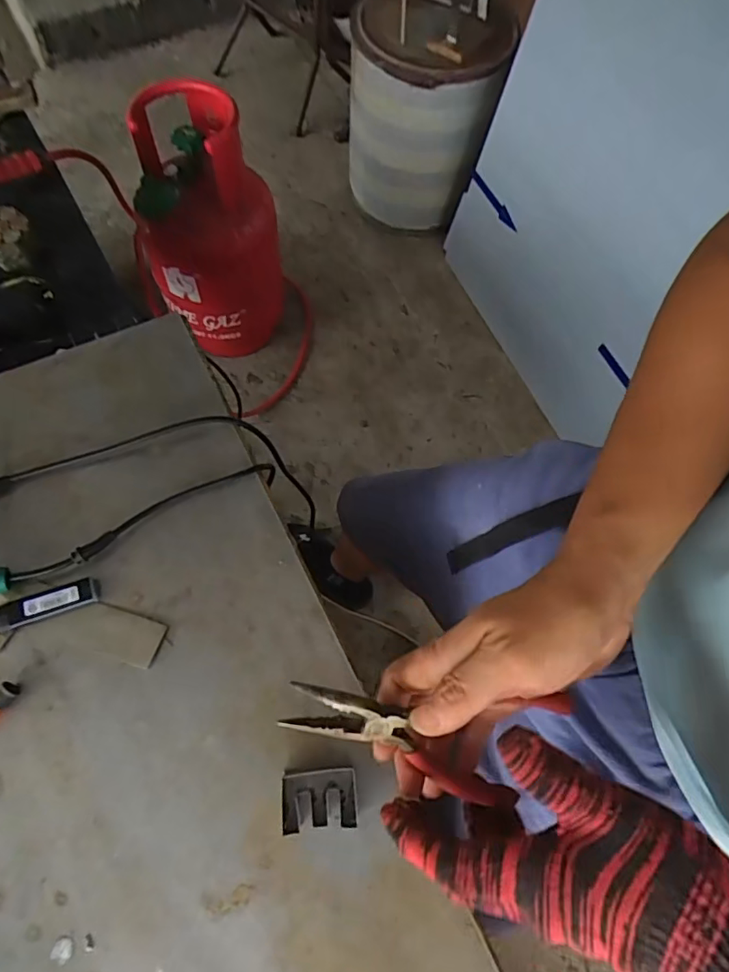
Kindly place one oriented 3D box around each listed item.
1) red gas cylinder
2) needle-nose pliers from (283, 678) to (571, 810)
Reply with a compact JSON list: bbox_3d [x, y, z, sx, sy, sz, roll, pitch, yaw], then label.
[{"bbox_3d":[-0.330,-0.548,1.217,0.269,0.524,0.238,0,67,-5],"label":"red gas cylinder"},{"bbox_3d":[0.033,0.136,0.308,0.152,0.009,0.077,17,109,-11],"label":"needle-nose pliers"}]

